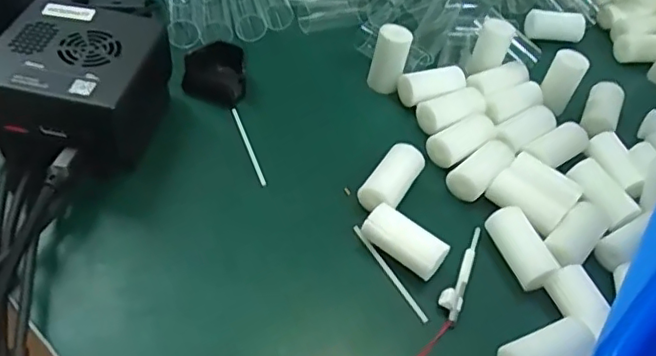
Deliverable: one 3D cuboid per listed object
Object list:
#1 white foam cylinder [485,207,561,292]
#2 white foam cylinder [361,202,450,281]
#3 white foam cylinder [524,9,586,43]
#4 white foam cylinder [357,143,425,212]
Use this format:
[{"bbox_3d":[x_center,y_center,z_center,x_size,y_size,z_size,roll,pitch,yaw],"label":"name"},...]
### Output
[{"bbox_3d":[0.096,0.034,0.291,0.018,0.014,0.041,-13,52,-21],"label":"white foam cylinder"},{"bbox_3d":[0.037,0.033,0.288,0.040,0.020,0.018,31,51,17],"label":"white foam cylinder"},{"bbox_3d":[0.172,-0.116,0.440,0.043,0.017,0.017,7,48,-5],"label":"white foam cylinder"},{"bbox_3d":[0.034,0.001,0.313,0.020,0.019,0.041,30,50,16],"label":"white foam cylinder"}]

